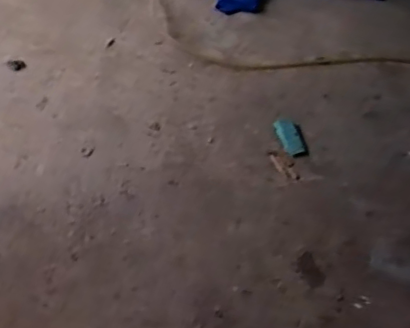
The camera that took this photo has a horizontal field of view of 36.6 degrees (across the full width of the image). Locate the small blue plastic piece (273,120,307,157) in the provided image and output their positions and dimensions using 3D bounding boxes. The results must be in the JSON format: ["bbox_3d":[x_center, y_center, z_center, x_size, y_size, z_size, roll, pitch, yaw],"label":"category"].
[{"bbox_3d":[0.181,-0.057,1.310,0.039,0.015,0.108,-9,51,-12],"label":"small blue plastic piece"}]

